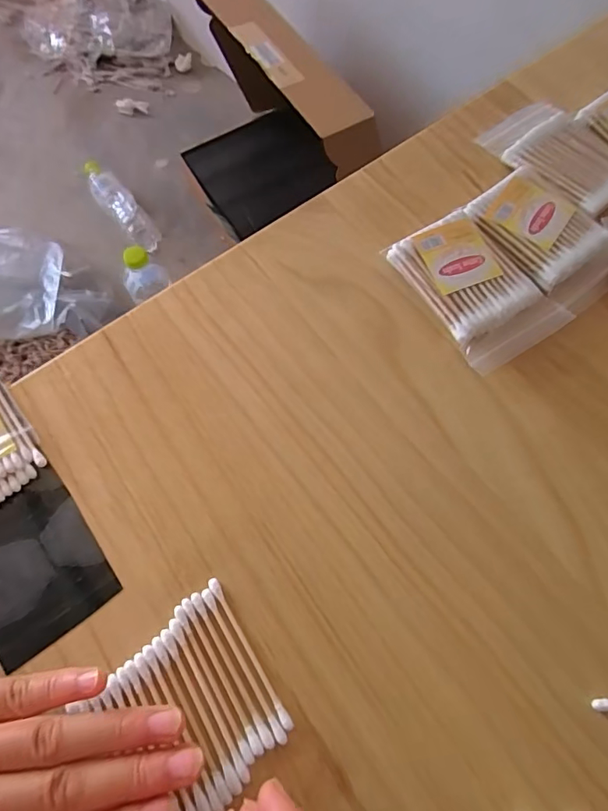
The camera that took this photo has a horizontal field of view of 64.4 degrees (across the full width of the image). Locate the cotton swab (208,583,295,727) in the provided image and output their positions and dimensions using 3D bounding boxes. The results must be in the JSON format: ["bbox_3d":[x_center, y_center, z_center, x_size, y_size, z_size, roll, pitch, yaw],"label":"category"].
[{"bbox_3d":[-0.025,0.111,0.219,0.004,0.004,0.071,-30,72,-12],"label":"cotton swab"}]

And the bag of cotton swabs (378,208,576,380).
[{"bbox_3d":[0.098,-0.069,0.277,0.062,0.014,0.091,-30,72,-12],"label":"bag of cotton swabs"}]

